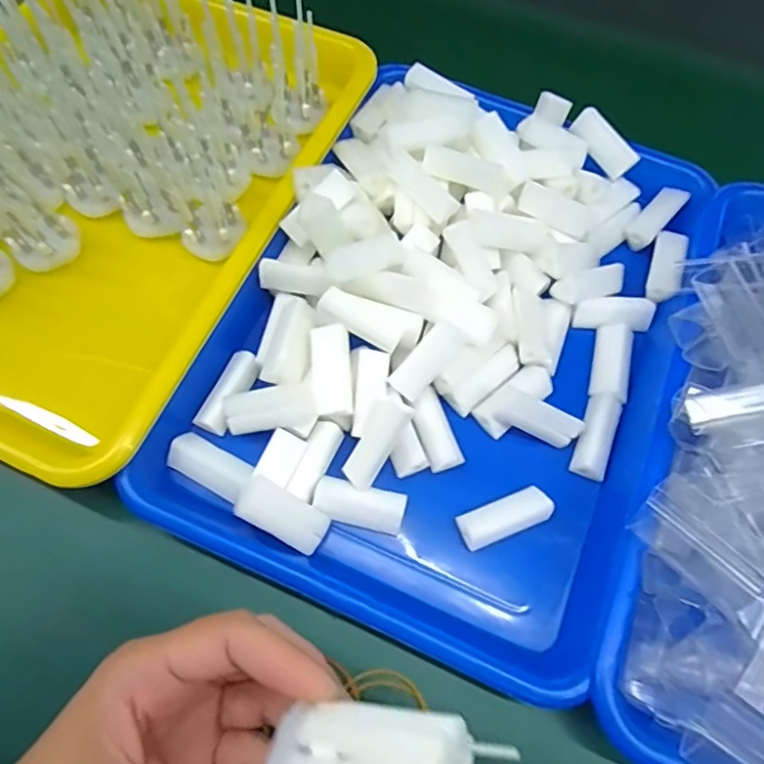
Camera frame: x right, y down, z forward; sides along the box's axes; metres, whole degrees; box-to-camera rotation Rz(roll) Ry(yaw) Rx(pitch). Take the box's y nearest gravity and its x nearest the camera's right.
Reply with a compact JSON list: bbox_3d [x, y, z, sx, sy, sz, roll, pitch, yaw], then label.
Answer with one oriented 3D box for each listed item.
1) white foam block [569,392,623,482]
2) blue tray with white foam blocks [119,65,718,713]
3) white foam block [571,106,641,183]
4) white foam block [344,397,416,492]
[{"bbox_3d":[0.117,0.029,0.309,0.019,0.013,0.046,21,66,7],"label":"white foam block"},{"bbox_3d":[0.041,-0.033,0.317,0.227,0.053,0.320,23,67,8],"label":"blue tray with white foam blocks"},{"bbox_3d":[0.141,-0.152,0.364,0.021,0.007,0.046,-41,93,12],"label":"white foam block"},{"bbox_3d":[-0.002,0.031,0.293,0.017,0.017,0.049,29,83,11],"label":"white foam block"}]

